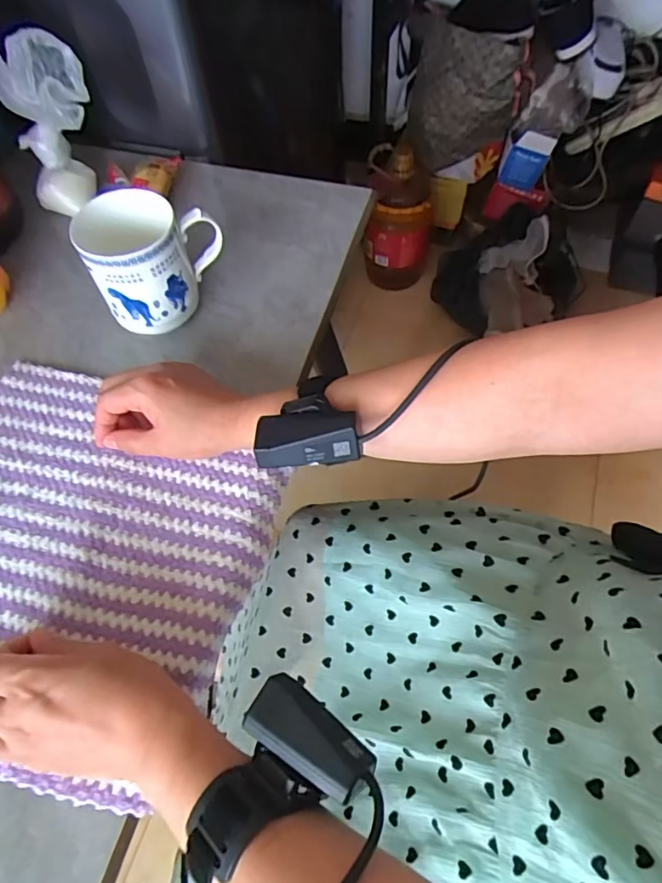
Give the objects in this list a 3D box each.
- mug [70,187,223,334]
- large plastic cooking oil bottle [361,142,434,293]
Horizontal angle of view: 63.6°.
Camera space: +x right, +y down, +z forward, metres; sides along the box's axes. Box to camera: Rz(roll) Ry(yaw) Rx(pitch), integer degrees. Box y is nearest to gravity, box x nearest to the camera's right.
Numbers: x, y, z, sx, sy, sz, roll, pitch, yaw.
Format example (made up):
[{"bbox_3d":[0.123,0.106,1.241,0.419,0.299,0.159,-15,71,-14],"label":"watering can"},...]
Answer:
[{"bbox_3d":[-0.155,-0.163,0.473,0.111,0.093,0.073,-29,62,-16],"label":"mug"},{"bbox_3d":[0.152,-0.483,1.205,0.146,0.318,0.126,11,59,8],"label":"large plastic cooking oil bottle"}]

